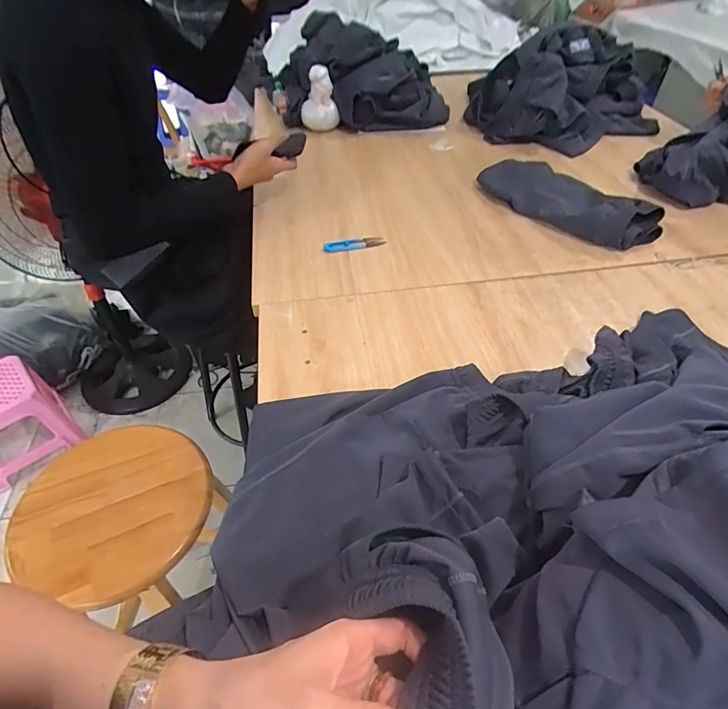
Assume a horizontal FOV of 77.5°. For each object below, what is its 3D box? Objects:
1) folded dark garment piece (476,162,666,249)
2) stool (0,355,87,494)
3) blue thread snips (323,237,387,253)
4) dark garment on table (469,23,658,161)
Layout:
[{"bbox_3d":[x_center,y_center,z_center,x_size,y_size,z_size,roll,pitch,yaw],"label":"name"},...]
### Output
[{"bbox_3d":[0.413,-0.323,0.933,0.200,0.074,0.343,-25,49,-20],"label":"folded dark garment piece"},{"bbox_3d":[-1.077,0.193,1.373,0.268,0.240,0.243,-33,53,-27],"label":"stool"},{"bbox_3d":[-0.018,-0.217,0.888,0.121,0.008,0.024,-8,46,-5],"label":"blue thread snips"},{"bbox_3d":[0.537,-0.719,1.226,0.482,0.194,0.354,-2,46,0],"label":"dark garment on table"}]

